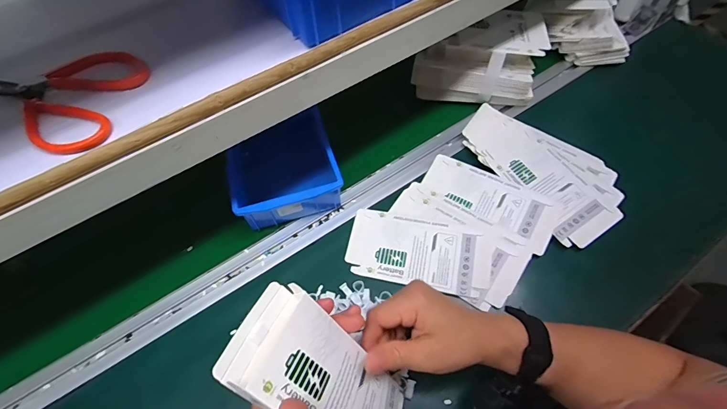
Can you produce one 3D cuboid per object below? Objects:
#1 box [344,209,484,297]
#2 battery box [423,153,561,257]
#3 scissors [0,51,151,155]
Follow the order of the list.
[{"bbox_3d":[0.060,0.057,0.456,0.156,0.004,0.085,10,61,9],"label":"box"},{"bbox_3d":[0.166,-0.008,0.487,0.177,0.008,0.067,29,76,19],"label":"battery box"},{"bbox_3d":[-0.228,-0.091,0.290,0.112,0.015,0.099,27,65,17],"label":"scissors"}]

